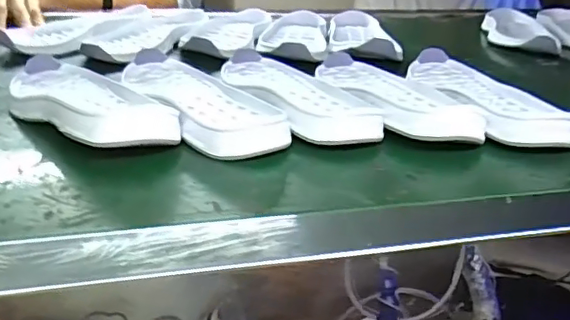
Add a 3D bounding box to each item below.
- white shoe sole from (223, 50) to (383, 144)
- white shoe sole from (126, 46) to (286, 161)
[{"bbox_3d":[0.003,-0.057,0.496,0.087,0.041,0.223,-1,15,-19],"label":"white shoe sole"},{"bbox_3d":[-0.078,-0.050,0.470,0.079,0.047,0.216,-6,17,-33],"label":"white shoe sole"}]

